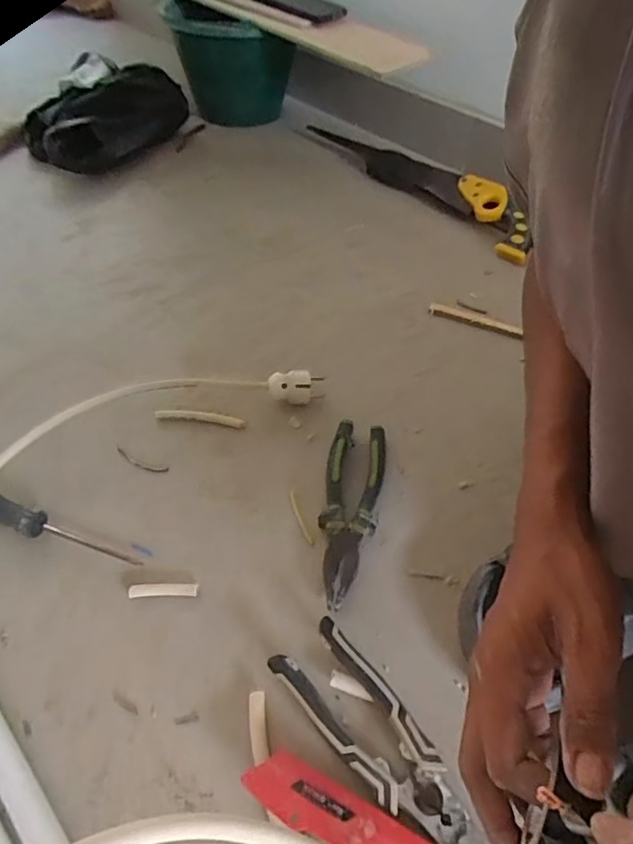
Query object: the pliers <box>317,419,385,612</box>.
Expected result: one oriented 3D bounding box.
[{"bbox_3d":[0.030,0.074,0.485,0.049,0.025,0.184,10,49,5],"label":"pliers"}]

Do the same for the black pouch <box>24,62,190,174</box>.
[{"bbox_3d":[-0.361,-0.519,0.916,0.172,0.110,0.264,32,54,22],"label":"black pouch"}]

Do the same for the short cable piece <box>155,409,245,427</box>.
[{"bbox_3d":[-0.120,-0.004,0.561,0.089,0.016,0.010,3,49,-1],"label":"short cable piece"}]

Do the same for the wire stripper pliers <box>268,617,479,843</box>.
[{"bbox_3d":[0.047,0.221,0.363,0.052,0.030,0.183,-31,58,-27],"label":"wire stripper pliers"}]

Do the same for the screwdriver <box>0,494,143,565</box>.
[{"bbox_3d":[-0.241,0.085,0.459,0.190,0.029,0.024,16,50,10],"label":"screwdriver"}]

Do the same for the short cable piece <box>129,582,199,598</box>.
[{"bbox_3d":[-0.126,0.137,0.447,0.055,0.004,0.011,0,49,-4],"label":"short cable piece"}]

